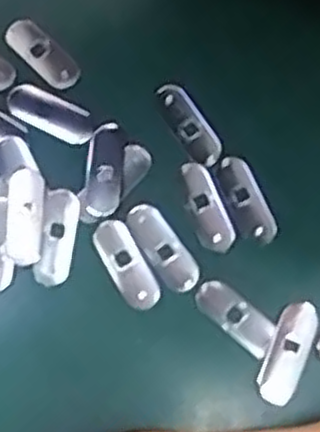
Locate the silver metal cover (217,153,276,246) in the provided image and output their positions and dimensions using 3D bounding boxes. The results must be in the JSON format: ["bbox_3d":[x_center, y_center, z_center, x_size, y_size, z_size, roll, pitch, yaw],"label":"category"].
[{"bbox_3d":[0.047,-0.009,0.402,0.017,0.004,0.051,-23,77,-7],"label":"silver metal cover"}]

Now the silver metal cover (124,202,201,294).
[{"bbox_3d":[0.001,0.016,0.393,0.020,0.004,0.051,-34,78,-10],"label":"silver metal cover"}]

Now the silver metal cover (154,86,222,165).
[{"bbox_3d":[0.016,-0.051,0.415,0.020,0.004,0.052,-32,78,-9],"label":"silver metal cover"}]

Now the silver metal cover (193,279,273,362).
[{"bbox_3d":[0.038,0.051,0.384,0.045,0.005,0.019,40,78,9],"label":"silver metal cover"}]

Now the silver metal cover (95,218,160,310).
[{"bbox_3d":[-0.017,0.025,0.392,0.019,0.004,0.049,-30,78,-9],"label":"silver metal cover"}]

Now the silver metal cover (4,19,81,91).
[{"bbox_3d":[-0.067,-0.092,0.426,0.020,0.004,0.051,-42,75,-8],"label":"silver metal cover"}]

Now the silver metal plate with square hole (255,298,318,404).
[{"bbox_3d":[0.064,0.068,0.379,0.019,0.004,0.053,21,76,4],"label":"silver metal plate with square hole"}]

